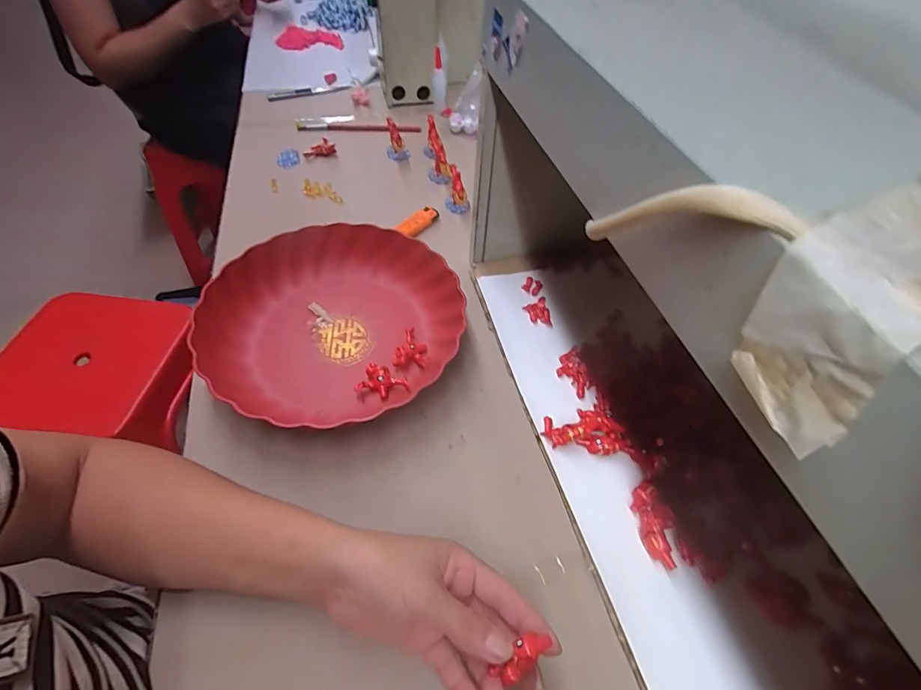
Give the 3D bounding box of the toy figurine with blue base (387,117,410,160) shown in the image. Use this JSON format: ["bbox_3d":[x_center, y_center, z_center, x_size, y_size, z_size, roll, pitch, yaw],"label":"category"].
[{"bbox_3d":[-0.096,-0.306,0.650,0.032,0.061,0.033,-10,53,-10],"label":"toy figurine with blue base"}]

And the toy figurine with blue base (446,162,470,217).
[{"bbox_3d":[-0.005,-0.208,0.574,0.030,0.047,0.040,-2,52,-3],"label":"toy figurine with blue base"}]

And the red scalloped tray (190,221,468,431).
[{"bbox_3d":[-0.129,-0.026,0.435,0.246,0.048,0.231,-30,59,-23],"label":"red scalloped tray"}]

